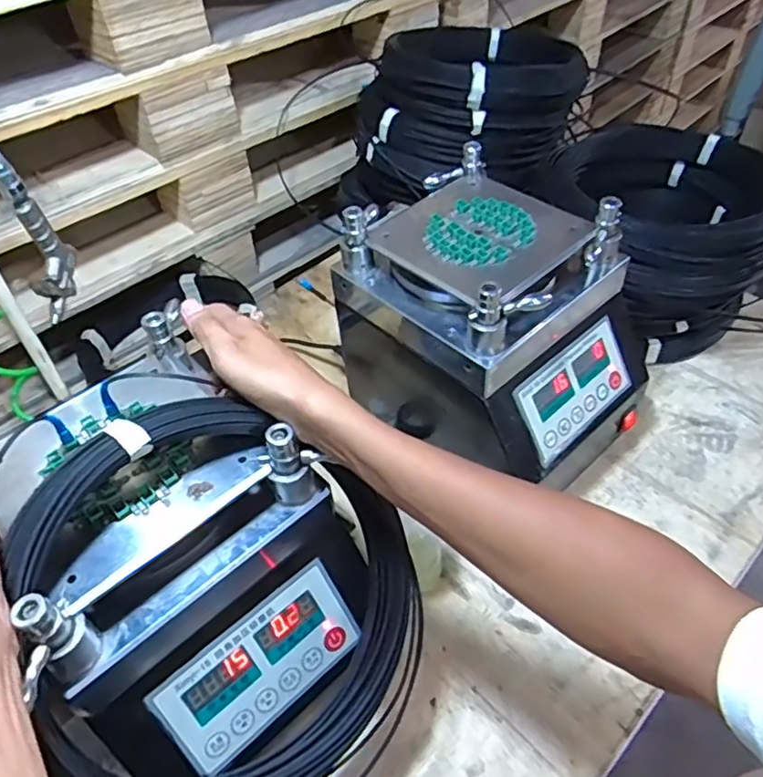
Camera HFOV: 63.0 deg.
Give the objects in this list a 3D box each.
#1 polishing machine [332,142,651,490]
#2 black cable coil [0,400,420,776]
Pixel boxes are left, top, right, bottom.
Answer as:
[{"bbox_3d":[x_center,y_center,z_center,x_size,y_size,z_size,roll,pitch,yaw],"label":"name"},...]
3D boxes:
[{"bbox_3d":[0.126,-0.050,0.693,0.213,0.278,0.275,-37,56,-26],"label":"polishing machine"},{"bbox_3d":[-0.102,0.147,0.449,0.265,0.055,0.276,6,78,-32],"label":"black cable coil"}]

